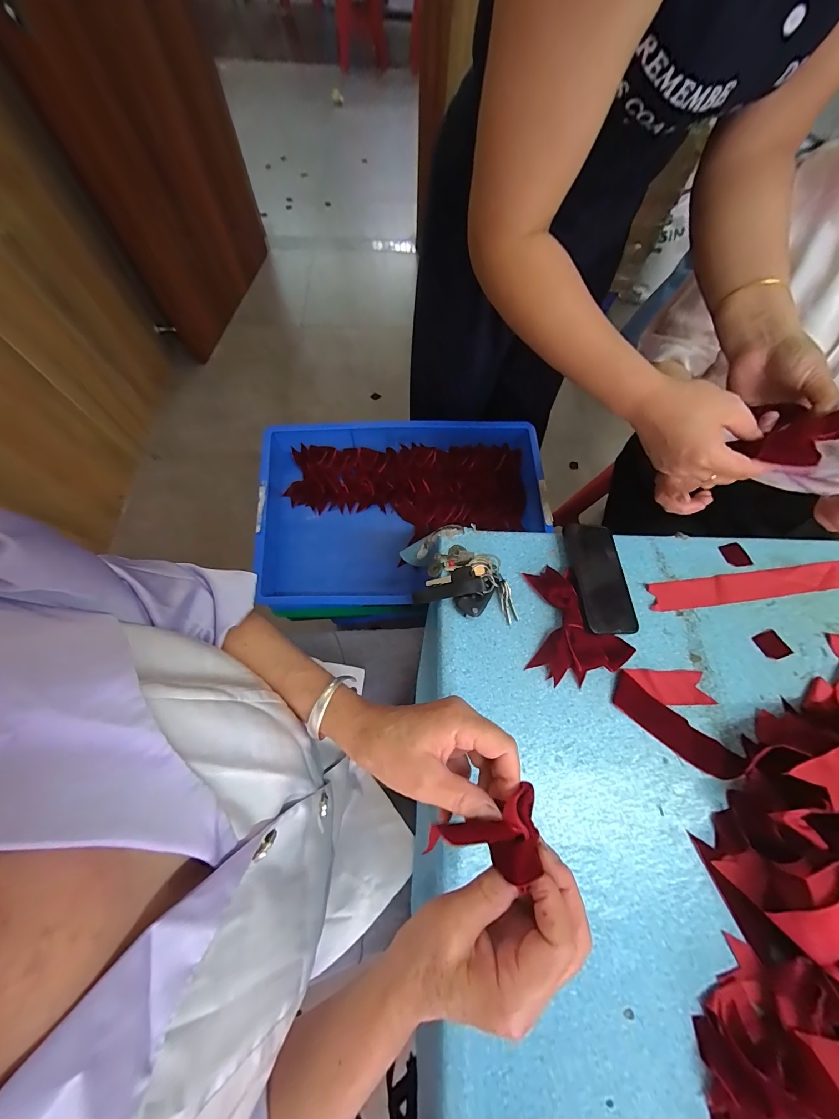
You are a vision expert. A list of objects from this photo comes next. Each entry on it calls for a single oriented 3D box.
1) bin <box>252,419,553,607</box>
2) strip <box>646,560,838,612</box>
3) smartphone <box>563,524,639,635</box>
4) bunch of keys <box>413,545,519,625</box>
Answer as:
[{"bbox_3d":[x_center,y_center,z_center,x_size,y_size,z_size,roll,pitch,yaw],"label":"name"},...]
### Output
[{"bbox_3d":[-0.028,-0.091,0.717,0.548,0.110,0.363,-4,69,-3],"label":"bin"},{"bbox_3d":[0.493,0.028,0.479,0.384,0.006,0.039,-6,69,-4],"label":"strip"},{"bbox_3d":[0.235,0.022,0.467,0.077,0.009,0.152,3,63,-14],"label":"smartphone"},{"bbox_3d":[0.066,0.027,0.456,0.123,0.028,0.087,14,69,4],"label":"bunch of keys"}]

